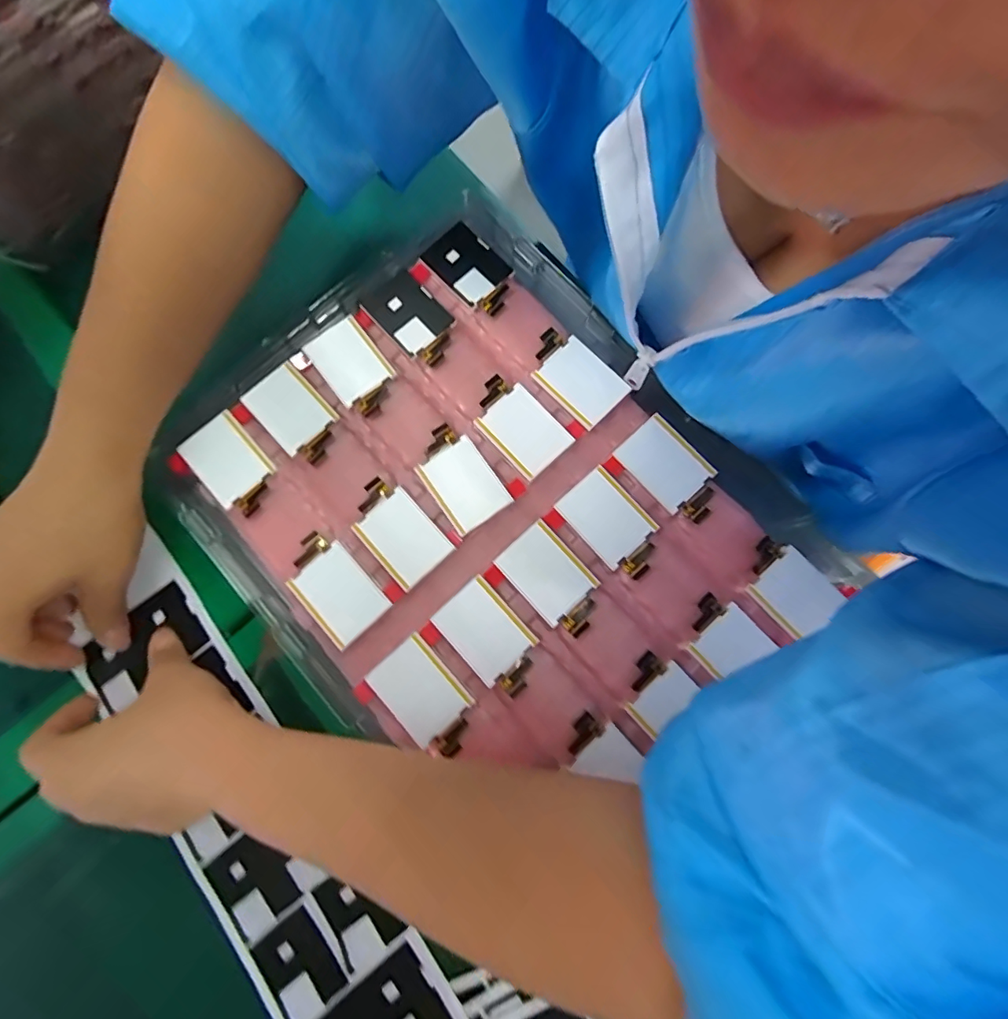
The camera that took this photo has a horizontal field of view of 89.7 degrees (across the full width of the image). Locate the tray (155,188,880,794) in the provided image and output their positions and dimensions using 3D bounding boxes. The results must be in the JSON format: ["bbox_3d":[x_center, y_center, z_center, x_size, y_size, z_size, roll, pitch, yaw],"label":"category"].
[{"bbox_3d":[-0.012,-0.005,0.283,0.257,0.020,0.311,-41,82,-7],"label":"tray"}]

